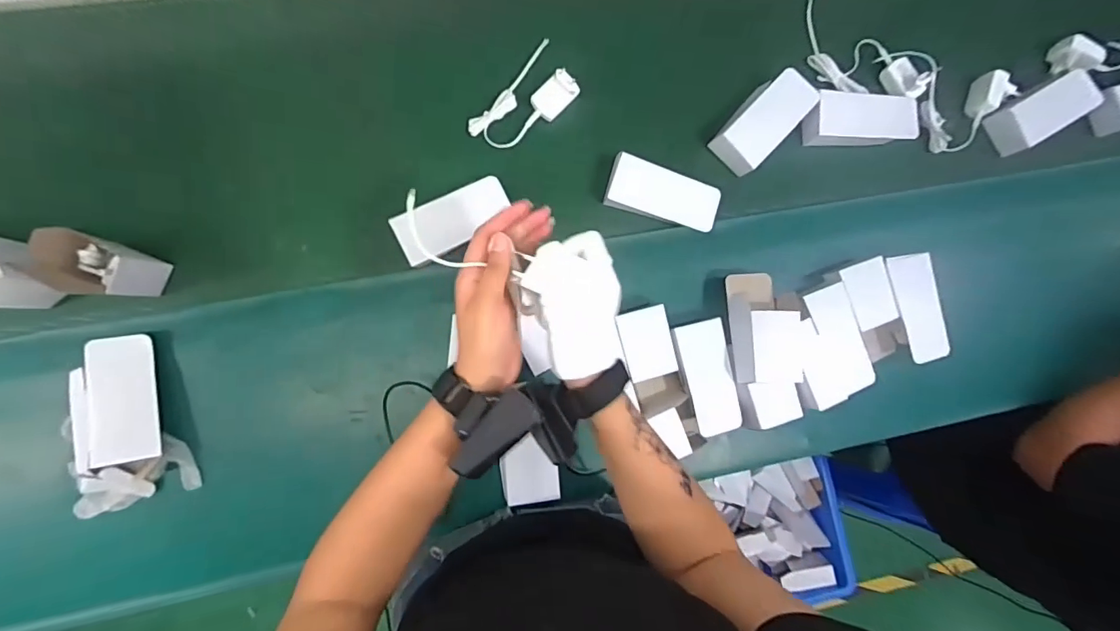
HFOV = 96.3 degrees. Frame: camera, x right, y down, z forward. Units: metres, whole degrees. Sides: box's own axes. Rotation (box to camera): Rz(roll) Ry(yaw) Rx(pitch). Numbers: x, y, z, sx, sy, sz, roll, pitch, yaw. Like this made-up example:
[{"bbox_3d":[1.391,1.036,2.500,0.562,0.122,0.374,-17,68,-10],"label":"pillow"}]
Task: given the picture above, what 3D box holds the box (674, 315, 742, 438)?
[{"bbox_3d":[0.191,0.082,0.648,0.068,0.026,0.145,-12,88,-7],"label":"box"}]

